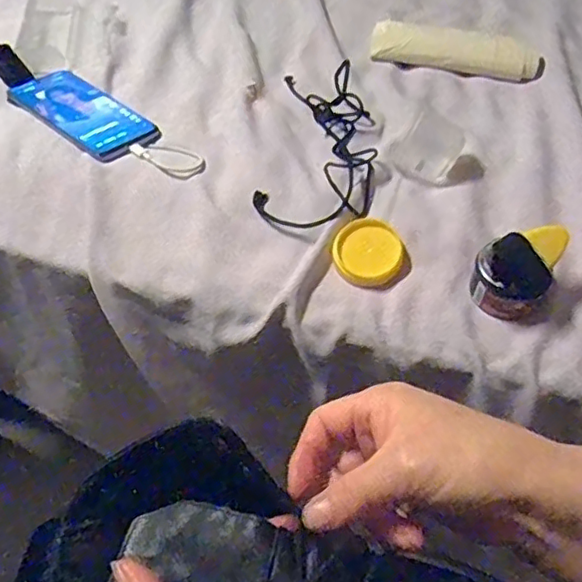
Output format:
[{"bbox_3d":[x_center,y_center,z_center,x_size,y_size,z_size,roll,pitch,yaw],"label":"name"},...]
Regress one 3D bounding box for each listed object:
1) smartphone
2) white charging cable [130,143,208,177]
[{"bbox_3d":[-0.209,-0.180,0.599,0.165,0.008,0.077,35,58,24],"label":"smartphone"},{"bbox_3d":[-0.114,-0.122,0.552,0.076,0.004,0.033,26,55,18],"label":"white charging cable"}]

